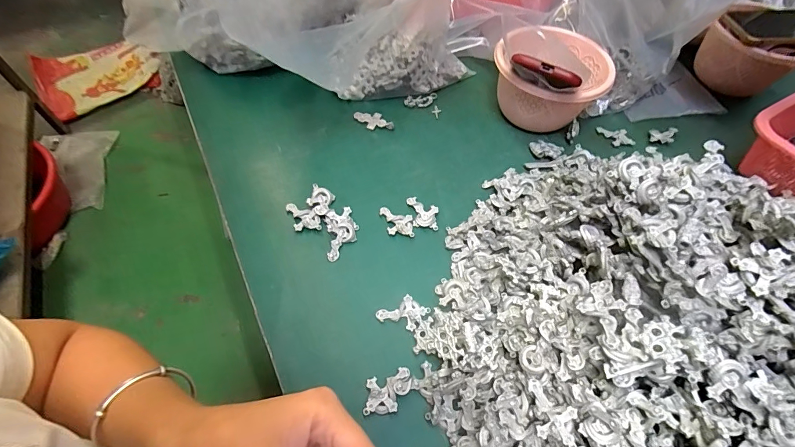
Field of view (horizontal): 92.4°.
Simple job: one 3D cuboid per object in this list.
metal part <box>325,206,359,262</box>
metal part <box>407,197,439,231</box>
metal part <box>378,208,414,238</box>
[{"bbox_3d":[-0.061,0.011,0.420,0.033,0.014,0.057,-6,56,-6],"label":"metal part"},{"bbox_3d":[0.031,-0.013,0.442,0.031,0.010,0.046,-11,56,-10],"label":"metal part"},{"bbox_3d":[-0.001,-0.002,0.436,0.040,0.008,0.033,5,55,1],"label":"metal part"}]

